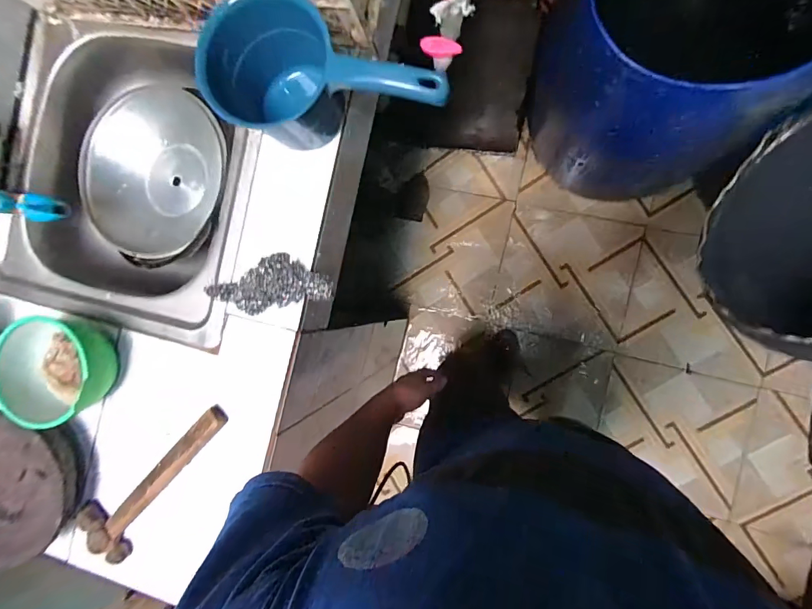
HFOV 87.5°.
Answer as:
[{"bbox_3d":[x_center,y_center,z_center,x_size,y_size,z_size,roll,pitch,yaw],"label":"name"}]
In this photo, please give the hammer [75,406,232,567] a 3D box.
[{"bbox_3d":[-0.319,0.238,0.555,0.241,0.031,0.081,-39,84,7],"label":"hammer"}]

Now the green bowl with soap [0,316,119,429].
[{"bbox_3d":[-0.443,0.085,0.553,0.122,0.092,0.131,0,89,9],"label":"green bowl with soap"}]

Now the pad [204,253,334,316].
[{"bbox_3d":[-0.173,-0.027,0.537,0.147,0.023,0.066,-12,87,9],"label":"pad"}]

